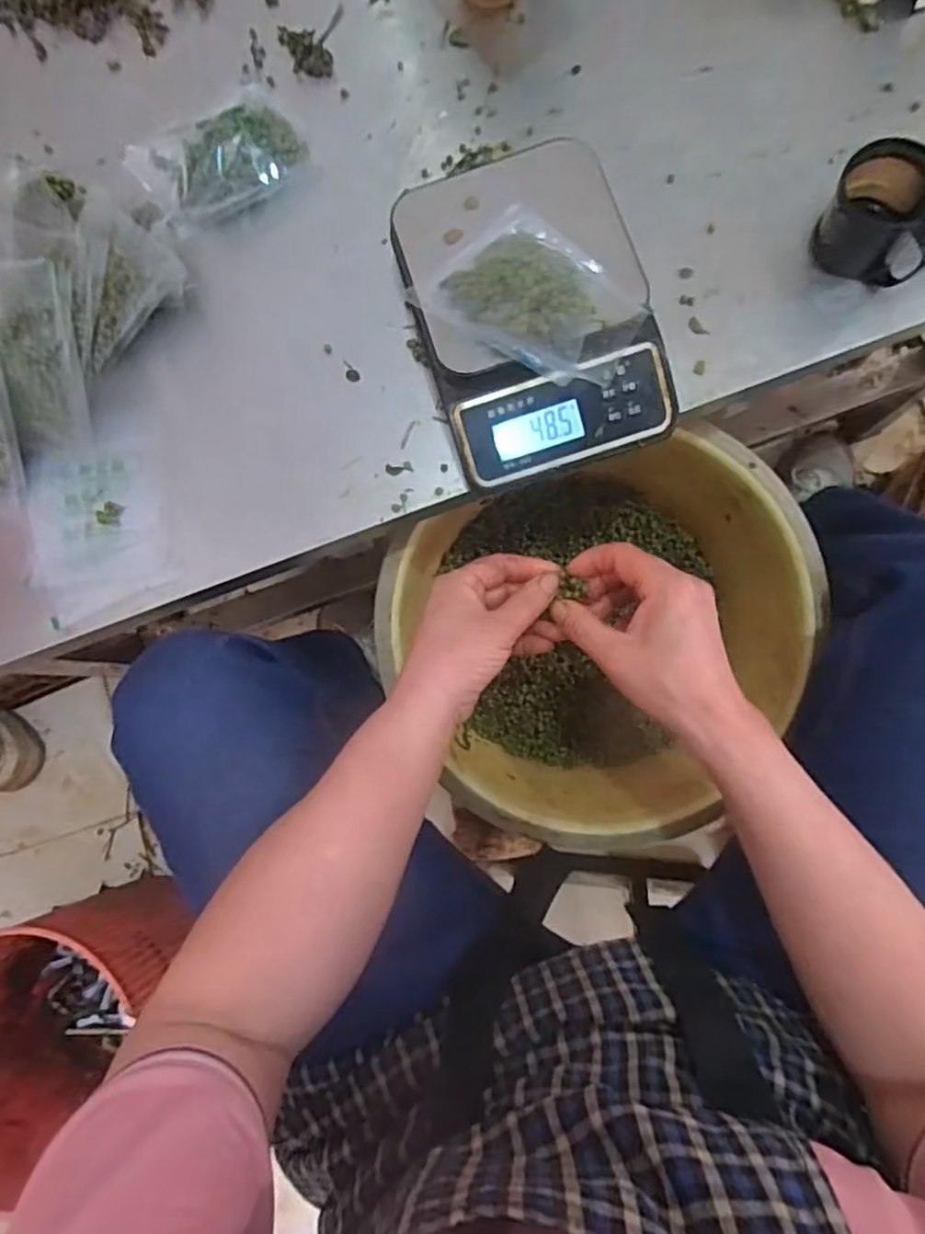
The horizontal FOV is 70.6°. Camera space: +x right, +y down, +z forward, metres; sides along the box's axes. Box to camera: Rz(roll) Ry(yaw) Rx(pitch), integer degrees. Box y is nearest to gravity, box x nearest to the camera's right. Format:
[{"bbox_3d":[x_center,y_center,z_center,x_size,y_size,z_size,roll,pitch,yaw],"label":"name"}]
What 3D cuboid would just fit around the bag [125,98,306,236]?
[{"bbox_3d":[-0.186,-0.354,0.509,0.125,0.036,0.076,-34,82,-1],"label":"bag"}]

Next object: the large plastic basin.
[{"bbox_3d":[0.130,0.021,0.596,0.339,0.148,0.325,-1,82,4],"label":"large plastic basin"}]

